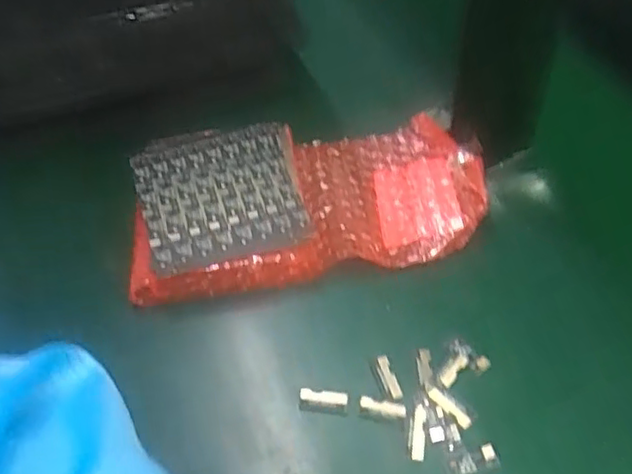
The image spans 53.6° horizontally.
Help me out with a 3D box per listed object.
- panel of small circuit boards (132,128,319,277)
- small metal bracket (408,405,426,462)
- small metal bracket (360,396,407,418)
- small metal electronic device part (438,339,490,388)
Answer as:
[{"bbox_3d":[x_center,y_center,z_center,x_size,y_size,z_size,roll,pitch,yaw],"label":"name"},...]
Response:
[{"bbox_3d":[-0.062,-0.030,0.400,0.101,0.004,0.113,-11,51,-5],"label":"panel of small circuit boards"},{"bbox_3d":[0.050,0.096,0.310,0.008,0.004,0.028,4,51,8],"label":"small metal bracket"},{"bbox_3d":[0.034,0.086,0.320,0.024,0.004,0.007,10,52,12],"label":"small metal bracket"},{"bbox_3d":[0.077,0.069,0.330,0.021,0.004,0.029,27,57,24],"label":"small metal electronic device part"}]

